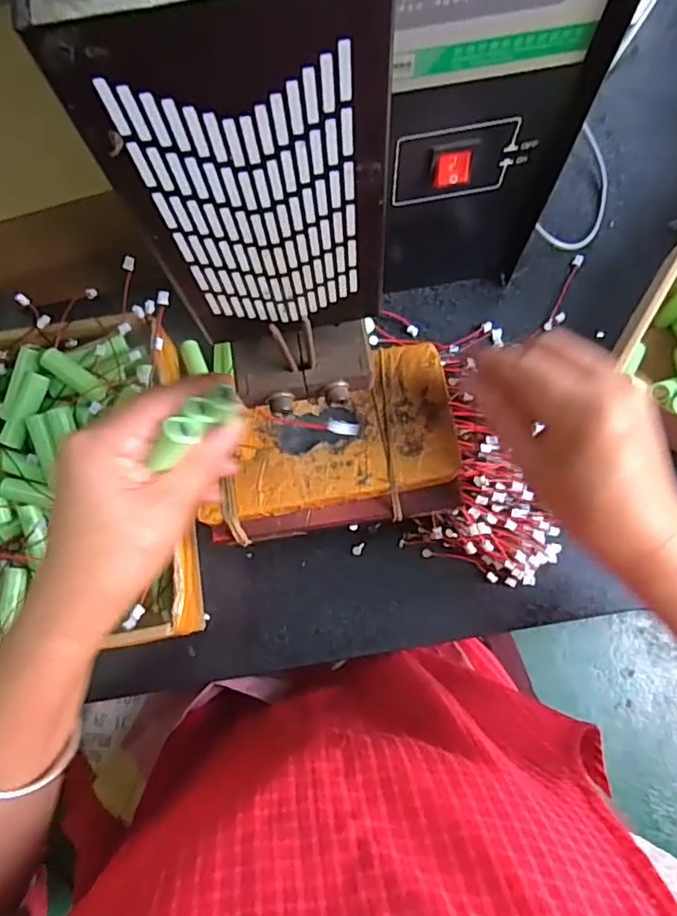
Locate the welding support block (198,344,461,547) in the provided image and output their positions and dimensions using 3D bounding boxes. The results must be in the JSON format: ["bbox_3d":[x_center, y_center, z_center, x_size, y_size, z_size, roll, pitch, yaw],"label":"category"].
[{"bbox_3d":[-0.005,-0.007,0.345,0.139,0.025,0.091,-8,77,-1],"label":"welding support block"}]

